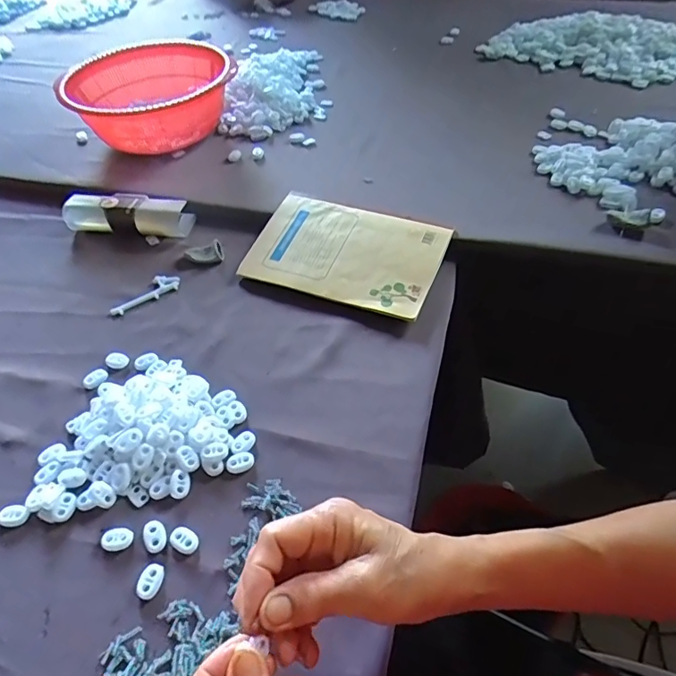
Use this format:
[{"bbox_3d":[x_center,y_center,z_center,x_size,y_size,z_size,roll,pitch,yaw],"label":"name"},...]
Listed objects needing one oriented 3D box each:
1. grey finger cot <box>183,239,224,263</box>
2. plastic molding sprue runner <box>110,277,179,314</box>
[{"bbox_3d":[-0.155,-0.097,0.578,0.044,0.012,0.031,-13,50,-6],"label":"grey finger cot"},{"bbox_3d":[-0.212,-0.049,0.549,0.078,0.006,0.027,-29,53,-19],"label":"plastic molding sprue runner"}]

